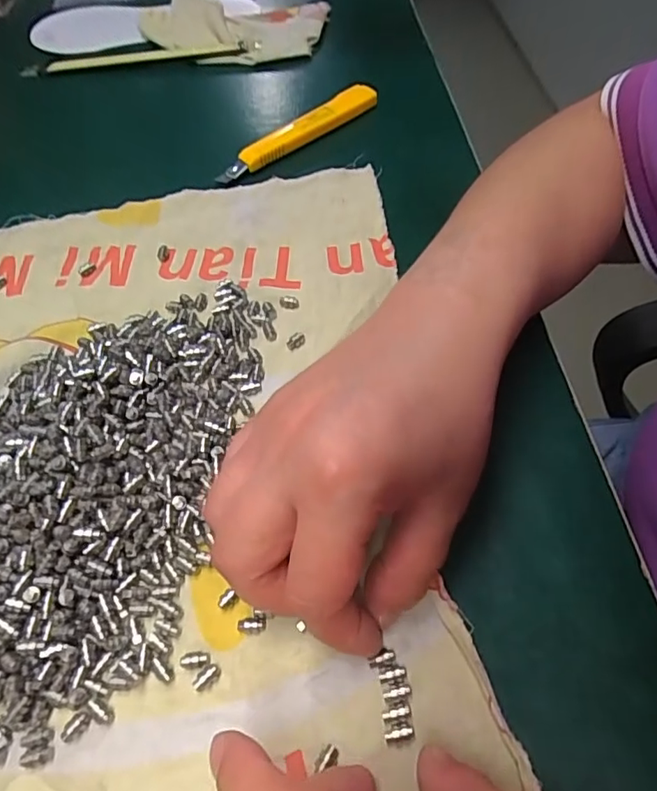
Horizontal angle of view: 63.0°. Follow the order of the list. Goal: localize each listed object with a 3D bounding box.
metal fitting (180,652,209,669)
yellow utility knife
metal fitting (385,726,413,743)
[{"bbox_3d":[-0.050,0.099,0.201,0.010,0.004,0.006,-1,56,4],"label":"metal fitting"},{"bbox_3d":[-0.018,-0.183,0.371,0.130,0.014,0.019,-38,62,-19],"label":"yellow utility knife"},{"bbox_3d":[0.024,0.116,0.183,0.010,0.004,0.005,-11,56,-3],"label":"metal fitting"}]

